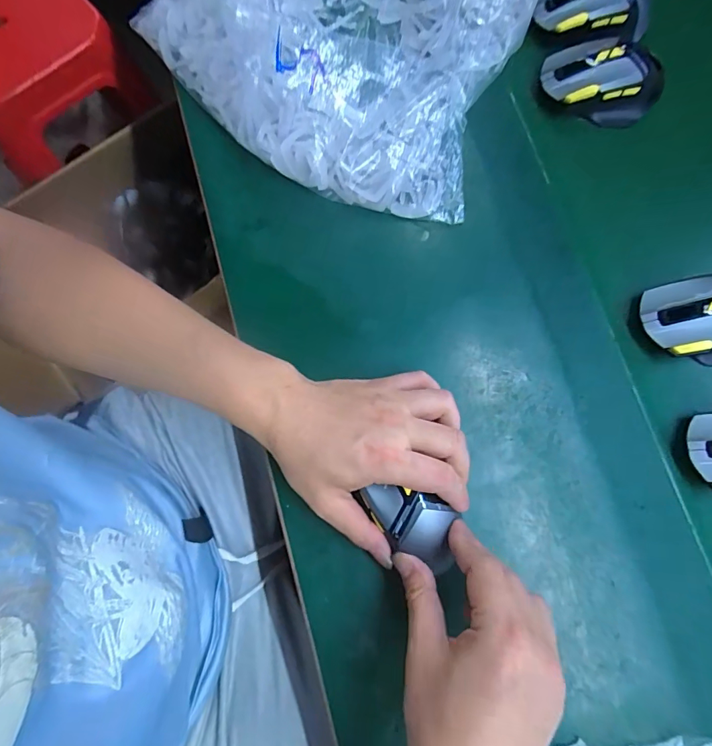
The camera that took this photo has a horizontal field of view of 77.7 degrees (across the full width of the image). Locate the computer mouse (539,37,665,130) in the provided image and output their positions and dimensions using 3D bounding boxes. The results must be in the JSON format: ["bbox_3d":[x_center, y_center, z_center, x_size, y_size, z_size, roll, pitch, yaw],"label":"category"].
[{"bbox_3d":[0.234,-0.270,0.410,0.117,0.035,0.074,2,79,-1],"label":"computer mouse"}]

